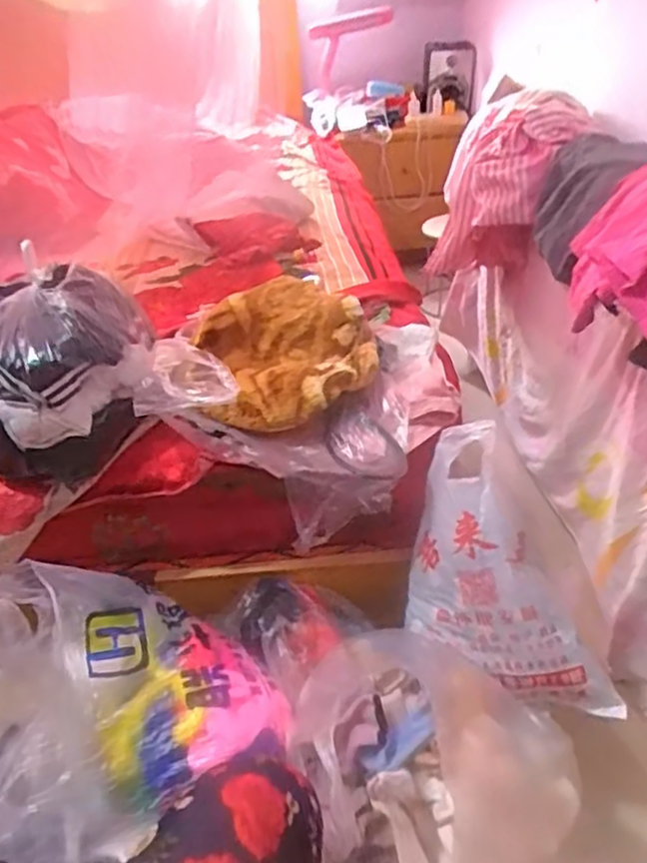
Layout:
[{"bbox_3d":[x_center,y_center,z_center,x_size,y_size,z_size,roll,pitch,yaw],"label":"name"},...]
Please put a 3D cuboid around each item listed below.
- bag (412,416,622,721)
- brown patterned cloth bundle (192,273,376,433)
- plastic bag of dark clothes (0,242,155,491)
[{"bbox_3d":[0.190,0.189,0.803,0.184,0.363,0.075,-25,-6,17],"label":"bag"},{"bbox_3d":[-0.050,-0.115,0.903,0.227,0.046,0.269,-14,48,-1],"label":"brown patterned cloth bundle"},{"bbox_3d":[-0.326,-0.070,0.826,0.212,0.211,0.185,-9,35,-7],"label":"plastic bag of dark clothes"}]

